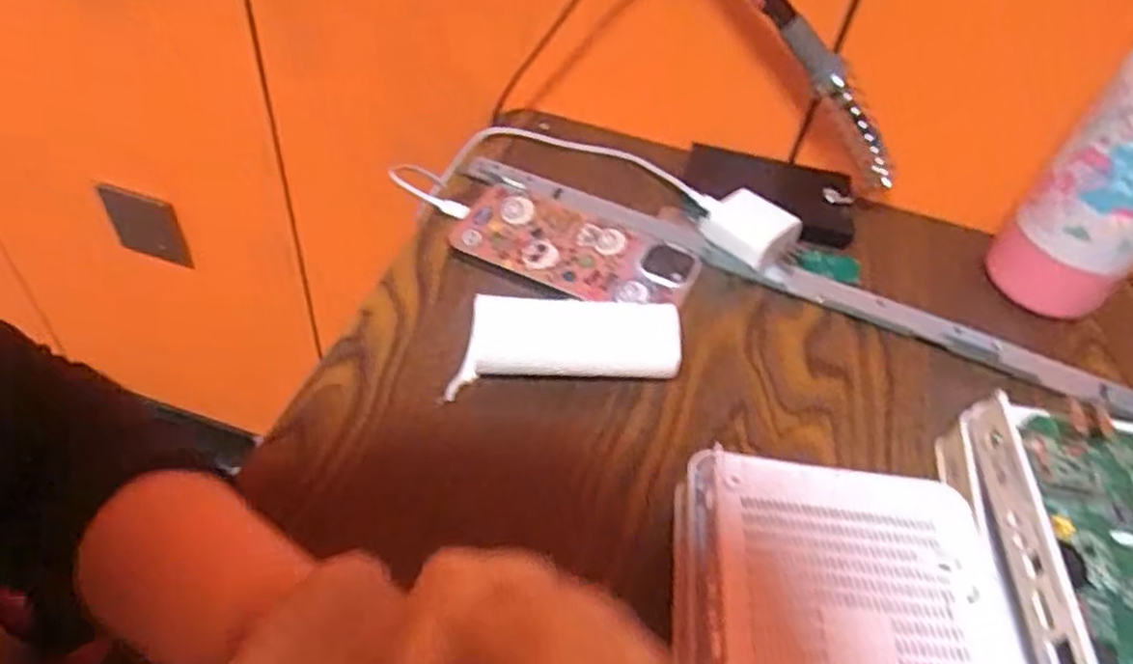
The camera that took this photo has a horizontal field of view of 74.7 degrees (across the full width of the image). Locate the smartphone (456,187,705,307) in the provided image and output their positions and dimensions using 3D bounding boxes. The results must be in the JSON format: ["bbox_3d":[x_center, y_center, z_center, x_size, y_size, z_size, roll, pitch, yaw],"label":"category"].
[{"bbox_3d":[0.005,-0.050,0.454,0.145,0.011,0.067,20,51,10],"label":"smartphone"}]

